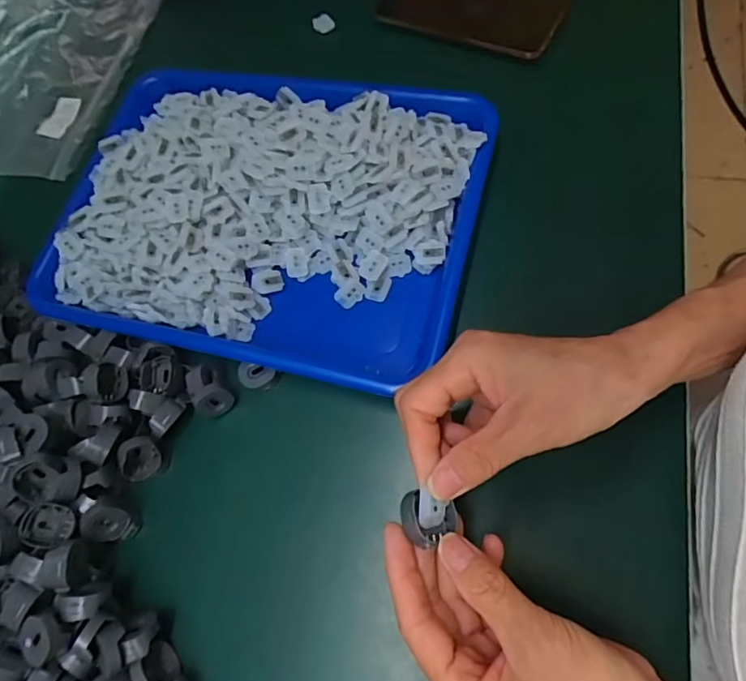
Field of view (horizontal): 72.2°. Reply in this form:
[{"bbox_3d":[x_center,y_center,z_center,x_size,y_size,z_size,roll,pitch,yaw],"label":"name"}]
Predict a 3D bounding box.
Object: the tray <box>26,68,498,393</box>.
[{"bbox_3d":[-0.088,-0.108,0.398,0.330,0.042,0.249,12,71,14],"label":"tray"}]

